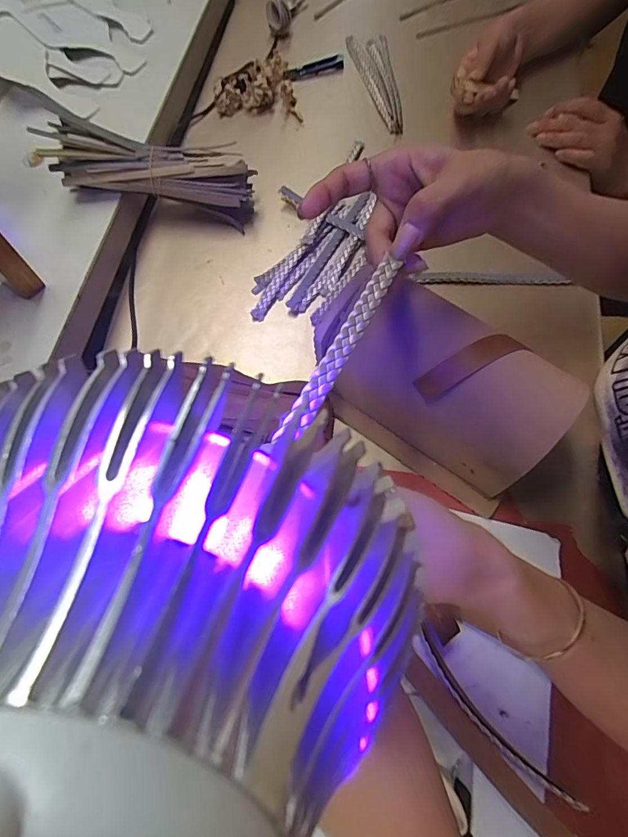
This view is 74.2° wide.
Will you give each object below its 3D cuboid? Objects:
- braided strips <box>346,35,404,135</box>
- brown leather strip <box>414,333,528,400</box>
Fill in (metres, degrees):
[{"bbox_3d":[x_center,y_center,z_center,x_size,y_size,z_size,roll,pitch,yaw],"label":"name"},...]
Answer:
[{"bbox_3d":[0.084,-0.473,0.584,0.058,0.009,0.191,-3,70,-1],"label":"braided strips"},{"bbox_3d":[0.118,-0.043,0.321,0.082,0.018,0.020,-29,71,11],"label":"brown leather strip"}]

